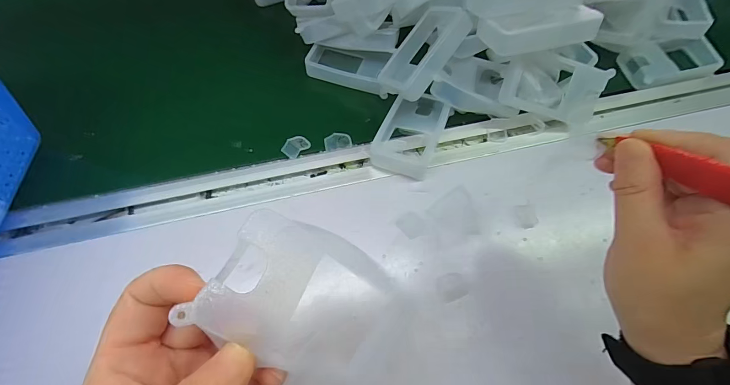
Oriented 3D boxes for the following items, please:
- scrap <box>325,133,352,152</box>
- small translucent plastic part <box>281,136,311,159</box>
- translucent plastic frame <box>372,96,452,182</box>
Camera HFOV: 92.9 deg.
[{"bbox_3d":[-0.027,-0.051,0.347,0.026,0.004,0.018,-11,66,-6],"label":"scrap"},{"bbox_3d":[-0.068,-0.046,0.343,0.026,0.005,0.019,-41,87,-13],"label":"small translucent plastic part"},{"bbox_3d":[0.045,-0.060,0.338,0.055,0.021,0.092,20,66,8],"label":"translucent plastic frame"}]

